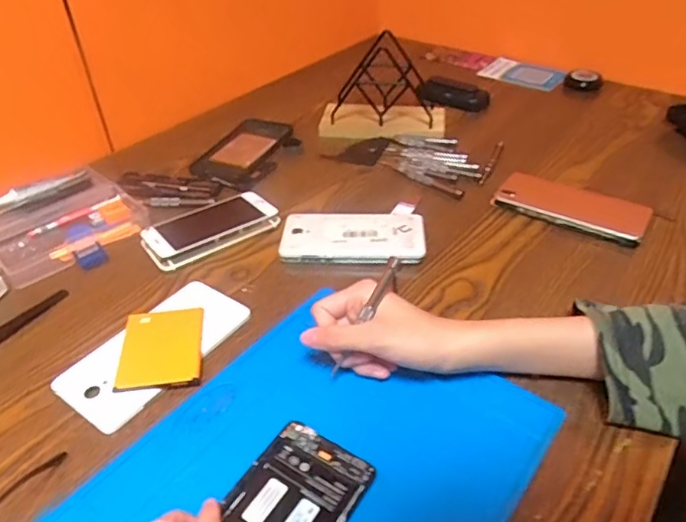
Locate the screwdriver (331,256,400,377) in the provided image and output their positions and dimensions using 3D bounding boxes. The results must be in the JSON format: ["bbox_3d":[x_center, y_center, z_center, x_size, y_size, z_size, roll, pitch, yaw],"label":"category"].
[{"bbox_3d":[0.016,0.044,0.408,0.012,0.108,0.009,10,24,-45],"label":"screwdriver"}]

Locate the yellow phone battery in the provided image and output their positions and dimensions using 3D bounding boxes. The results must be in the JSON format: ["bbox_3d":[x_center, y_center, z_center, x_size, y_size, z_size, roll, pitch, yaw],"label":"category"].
[{"bbox_3d":[-0.147,0.071,0.445,0.064,0.010,0.081,-6,40,-5],"label":"yellow phone battery"}]

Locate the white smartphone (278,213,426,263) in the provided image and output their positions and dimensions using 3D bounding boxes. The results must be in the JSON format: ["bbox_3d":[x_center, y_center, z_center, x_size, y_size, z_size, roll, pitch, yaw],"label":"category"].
[{"bbox_3d":[0.010,-0.024,0.557,0.142,0.017,0.073,1,39,4],"label":"white smartphone"}]

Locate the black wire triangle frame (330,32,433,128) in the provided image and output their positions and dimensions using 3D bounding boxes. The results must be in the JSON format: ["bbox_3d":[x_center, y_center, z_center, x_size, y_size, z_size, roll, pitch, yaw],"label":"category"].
[{"bbox_3d":[0.052,-0.245,0.743,0.134,0.118,0.095,0,39,1],"label":"black wire triangle frame"}]

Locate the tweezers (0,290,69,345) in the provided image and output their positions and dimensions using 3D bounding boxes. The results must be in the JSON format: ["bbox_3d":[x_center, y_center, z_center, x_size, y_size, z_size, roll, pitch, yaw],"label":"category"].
[{"bbox_3d":[-0.288,0.058,0.474,0.019,0.004,0.110,21,44,25],"label":"tweezers"}]

